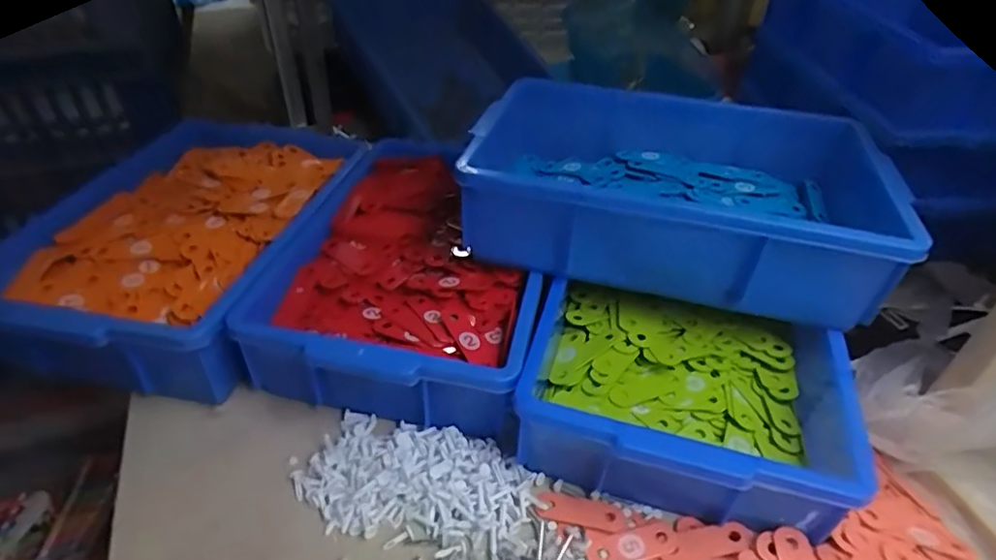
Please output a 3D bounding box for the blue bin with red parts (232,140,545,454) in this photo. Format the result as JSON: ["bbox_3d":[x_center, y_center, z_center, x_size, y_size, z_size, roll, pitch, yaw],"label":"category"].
[{"bbox_3d":[-0.075,-0.017,0.582,0.240,0.092,0.351,6,41,7],"label":"blue bin with red parts"}]

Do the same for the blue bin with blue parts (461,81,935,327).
[{"bbox_3d":[0.162,-0.095,0.545,0.349,0.094,0.236,11,41,10],"label":"blue bin with blue parts"}]

